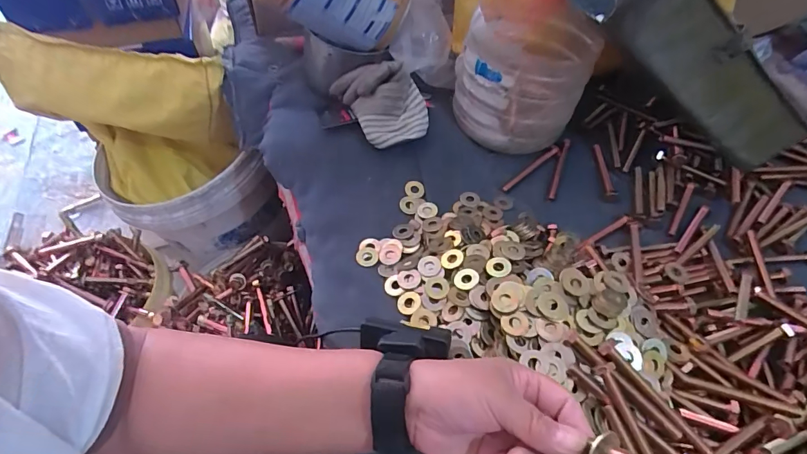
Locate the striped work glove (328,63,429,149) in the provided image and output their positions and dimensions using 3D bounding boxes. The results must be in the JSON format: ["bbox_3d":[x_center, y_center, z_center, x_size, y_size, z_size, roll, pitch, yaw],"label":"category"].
[{"bbox_3d":[-0.029,-0.164,0.555,0.088,0.063,0.140,-20,55,-16],"label":"striped work glove"}]

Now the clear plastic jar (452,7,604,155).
[{"bbox_3d":[0.155,-0.200,0.580,0.159,0.135,0.162,8,52,5],"label":"clear plastic jar"}]

